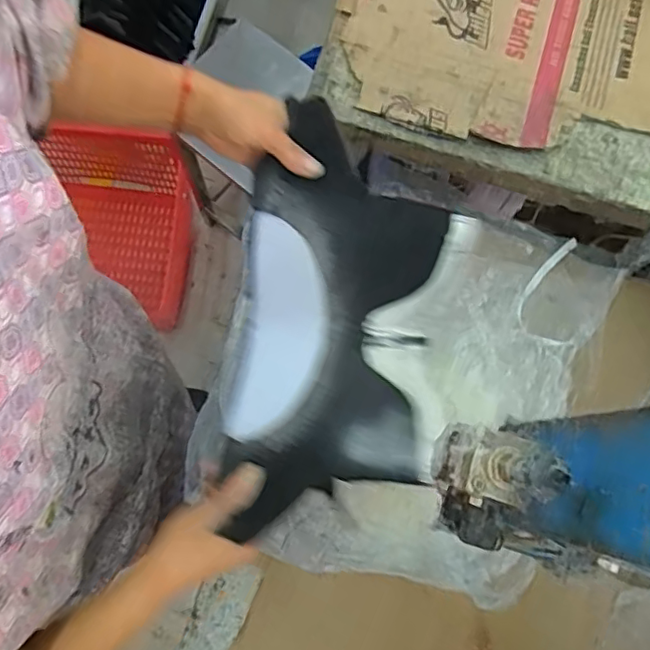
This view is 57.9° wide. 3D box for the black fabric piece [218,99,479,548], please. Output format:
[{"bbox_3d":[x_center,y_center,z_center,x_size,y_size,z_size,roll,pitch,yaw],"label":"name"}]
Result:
[{"bbox_3d":[0.013,-0.007,0.485,0.176,0.094,0.297,12,79,3],"label":"black fabric piece"}]

